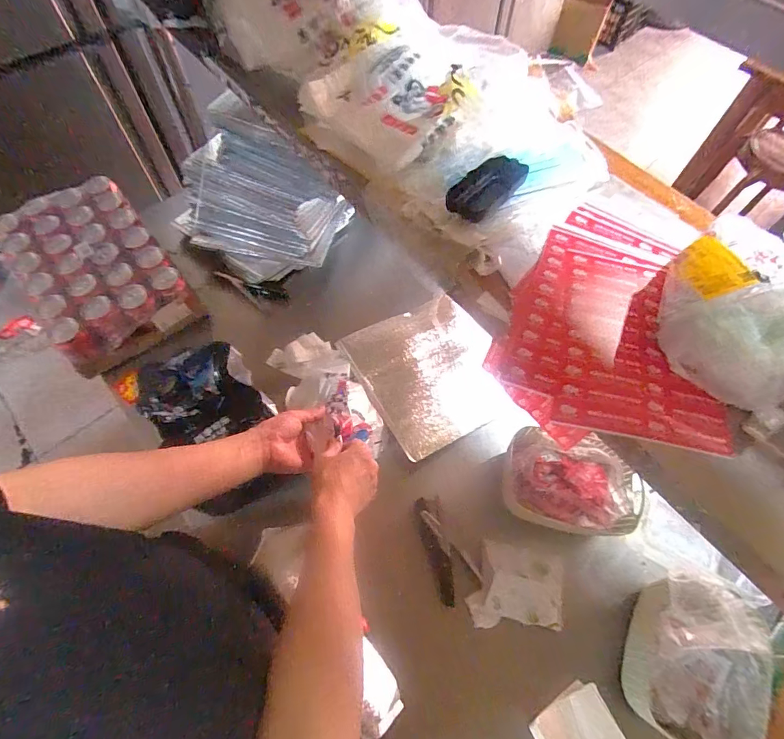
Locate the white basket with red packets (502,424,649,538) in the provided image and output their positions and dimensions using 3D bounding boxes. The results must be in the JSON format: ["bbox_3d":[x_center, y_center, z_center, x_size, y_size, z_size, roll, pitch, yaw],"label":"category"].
[{"bbox_3d":[0.298,0.192,0.724,0.222,0.103,0.156,4,62,1],"label":"white basket with red packets"}]

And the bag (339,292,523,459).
[{"bbox_3d":[0.083,0.001,0.866,0.283,0.037,0.292,-28,67,-15],"label":"bag"}]

